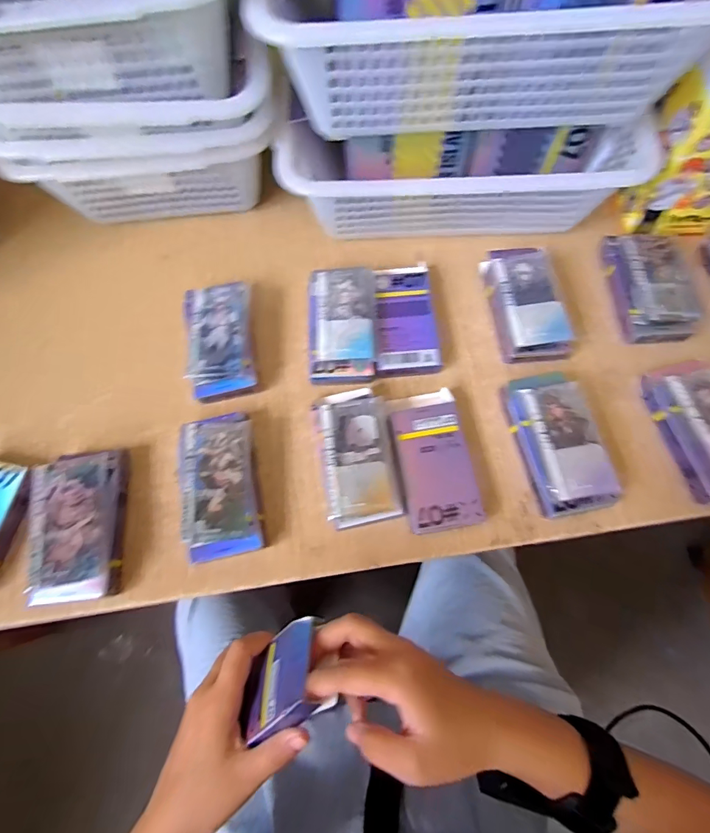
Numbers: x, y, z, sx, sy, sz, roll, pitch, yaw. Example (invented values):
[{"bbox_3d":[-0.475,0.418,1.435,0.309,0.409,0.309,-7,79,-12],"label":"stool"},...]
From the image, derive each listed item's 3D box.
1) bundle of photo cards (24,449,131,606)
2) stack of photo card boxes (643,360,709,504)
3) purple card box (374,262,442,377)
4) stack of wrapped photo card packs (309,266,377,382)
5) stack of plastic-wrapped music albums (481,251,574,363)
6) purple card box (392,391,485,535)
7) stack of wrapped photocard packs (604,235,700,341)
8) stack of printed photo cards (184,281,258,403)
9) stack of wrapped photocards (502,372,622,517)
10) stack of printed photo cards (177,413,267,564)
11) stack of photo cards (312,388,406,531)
[{"bbox_3d":[-0.233,0.091,0.371,0.066,0.034,0.121,-6,69,0],"label":"bundle of photo cards"},{"bbox_3d":[0.315,0.005,0.384,0.068,0.035,0.122,-12,69,-3],"label":"stack of photo card boxes"},{"bbox_3d":[0.050,-0.098,0.445,0.061,0.025,0.121,-3,69,1],"label":"purple card box"},{"bbox_3d":[-0.012,-0.091,0.436,0.064,0.041,0.118,-2,69,1],"label":"stack of wrapped photo card packs"},{"bbox_3d":[0.170,-0.113,0.437,0.059,0.034,0.122,-6,69,0],"label":"stack of plastic-wrapped music albums"},{"bbox_3d":[0.069,0.039,0.390,0.062,0.018,0.121,-10,69,-2],"label":"purple card box"},{"bbox_3d":[0.295,-0.132,0.436,0.062,0.031,0.118,-3,69,1],"label":"stack of wrapped photocard packs"},{"bbox_3d":[-0.131,-0.075,0.432,0.063,0.031,0.118,-9,69,-1],"label":"stack of printed photo cards"},{"bbox_3d":[0.177,0.022,0.385,0.063,0.035,0.121,-8,69,-1],"label":"stack of wrapped photocards"},{"bbox_3d":[-0.115,0.058,0.380,0.060,0.036,0.121,-8,69,-1],"label":"stack of printed photo cards"},{"bbox_3d":[0.001,0.033,0.391,0.063,0.037,0.123,-10,69,-2],"label":"stack of photo cards"}]

